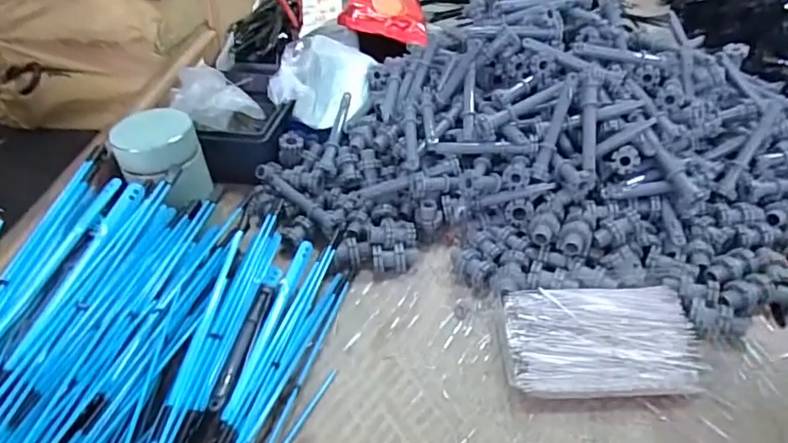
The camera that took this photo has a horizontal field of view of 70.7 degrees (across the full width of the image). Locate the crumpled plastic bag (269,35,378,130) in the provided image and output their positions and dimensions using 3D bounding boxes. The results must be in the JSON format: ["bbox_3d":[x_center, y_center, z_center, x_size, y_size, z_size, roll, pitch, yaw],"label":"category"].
[{"bbox_3d":[-0.072,-0.146,0.575,0.092,0.051,0.102,-3,42,1],"label":"crumpled plastic bag"}]

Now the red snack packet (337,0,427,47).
[{"bbox_3d":[-0.009,-0.288,0.720,0.107,0.029,0.144,10,51,-10],"label":"red snack packet"}]

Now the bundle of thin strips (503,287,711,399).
[{"bbox_3d":[0.145,0.086,0.394,0.131,0.025,0.081,-3,42,1],"label":"bundle of thin strips"}]

